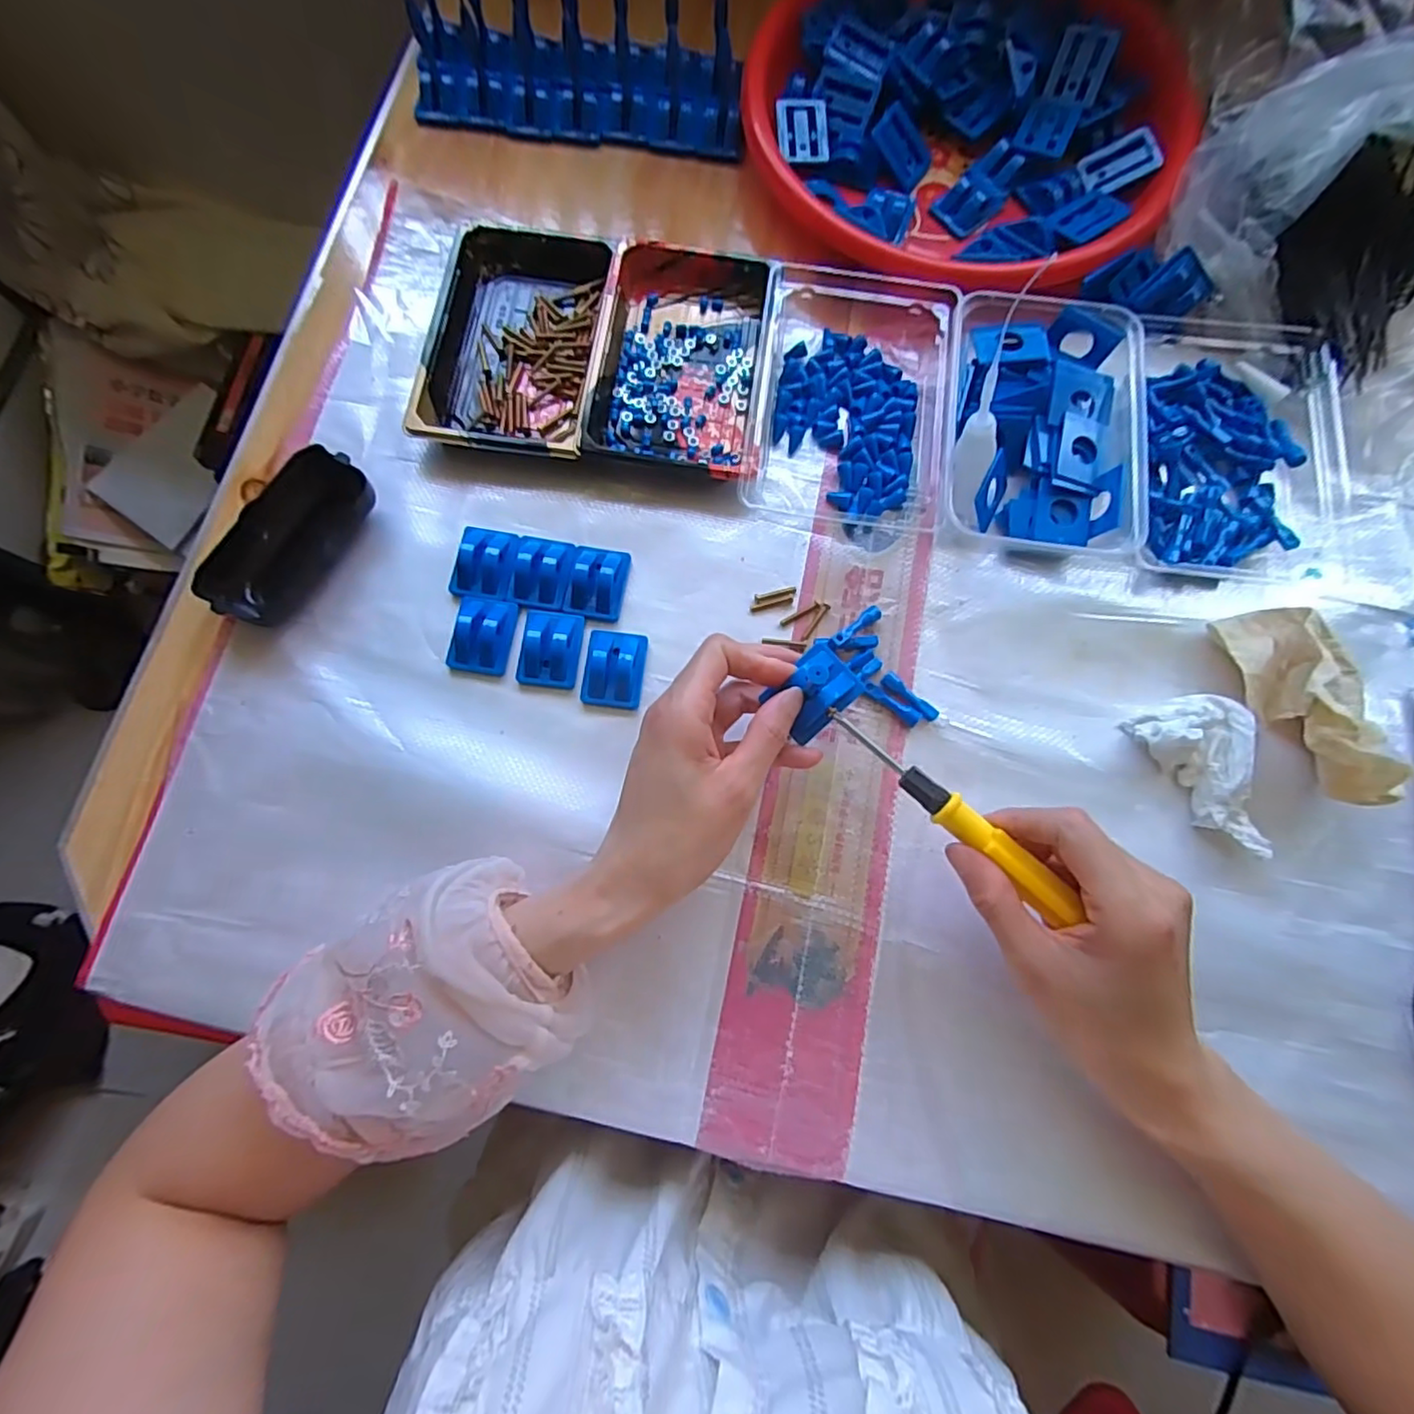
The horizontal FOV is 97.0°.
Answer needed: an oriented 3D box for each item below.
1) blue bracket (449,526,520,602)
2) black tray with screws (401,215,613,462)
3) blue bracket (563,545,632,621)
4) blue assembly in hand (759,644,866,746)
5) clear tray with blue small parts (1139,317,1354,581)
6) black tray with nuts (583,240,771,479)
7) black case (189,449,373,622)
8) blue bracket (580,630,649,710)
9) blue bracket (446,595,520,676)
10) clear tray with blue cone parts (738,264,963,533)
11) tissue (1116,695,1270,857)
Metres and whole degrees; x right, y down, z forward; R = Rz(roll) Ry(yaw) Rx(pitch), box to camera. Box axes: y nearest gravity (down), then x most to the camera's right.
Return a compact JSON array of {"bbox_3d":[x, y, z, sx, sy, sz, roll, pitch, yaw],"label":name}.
[{"bbox_3d":[-0.132,-0.087,0.371,0.036,0.011,0.044,10,78,2],"label":"blue bracket"},{"bbox_3d":[-0.121,-0.237,0.408,0.108,0.023,0.164,8,77,2],"label":"black tray with screws"},{"bbox_3d":[-0.066,-0.076,0.373,0.033,0.013,0.045,10,78,2],"label":"blue bracket"},{"bbox_3d":[0.054,-0.008,0.310,0.043,0.014,0.033,-44,81,-9],"label":"blue assembly in hand"},{"bbox_3d":[0.327,-0.166,0.382,0.116,0.033,0.179,4,77,1],"label":"clear tray with blue small parts"},{"bbox_3d":[-0.015,-0.223,0.398,0.103,0.022,0.154,7,77,1],"label":"black tray with nuts"},{"bbox_3d":[-0.248,-0.101,0.370,0.050,0.026,0.109,37,80,8],"label":"black case"},{"bbox_3d":[-0.054,-0.023,0.361,0.034,0.016,0.045,7,77,1],"label":"blue bracket"},{"bbox_3d":[-0.133,-0.043,0.366,0.035,0.014,0.045,7,77,1],"label":"blue bracket"},{"bbox_3d":[0.091,-0.199,0.390,0.122,0.029,0.169,8,77,2],"label":"clear tray with blue cone parts"},{"bbox_3d":[0.279,0.032,0.339,0.051,0.026,0.084,-29,79,-6],"label":"tissue"}]

